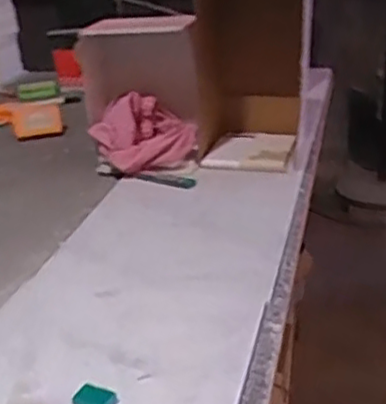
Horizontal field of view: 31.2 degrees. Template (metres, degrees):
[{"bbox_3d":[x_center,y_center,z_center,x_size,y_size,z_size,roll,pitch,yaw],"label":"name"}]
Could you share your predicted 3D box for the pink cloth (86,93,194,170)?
[{"bbox_3d":[-0.085,-0.112,1.200,0.176,0.117,0.129,-5,24,-4],"label":"pink cloth"}]

